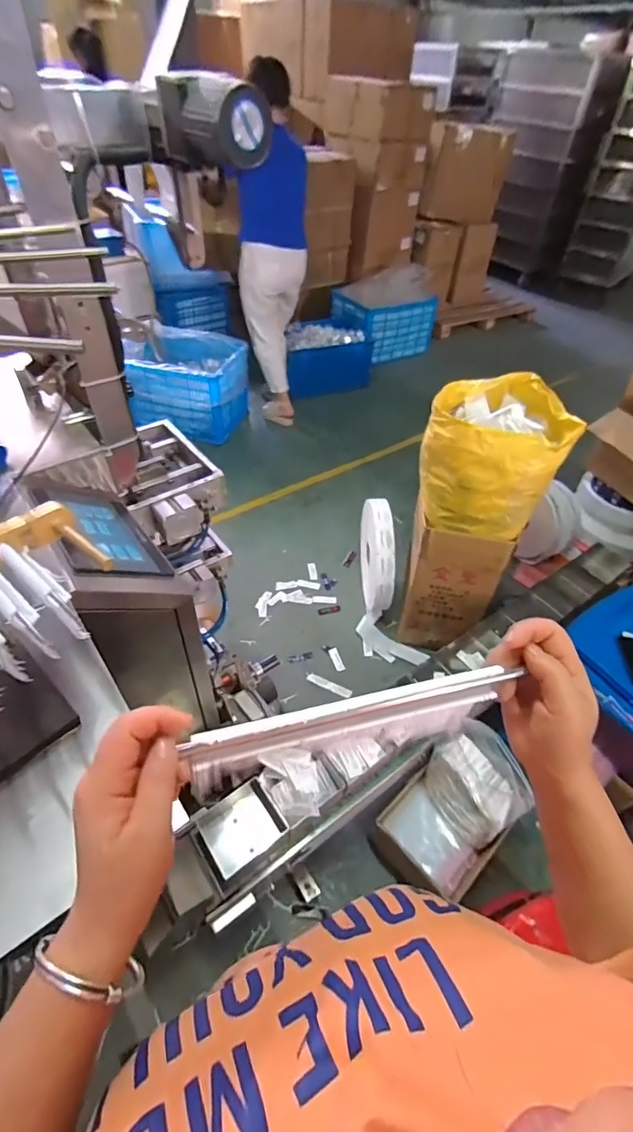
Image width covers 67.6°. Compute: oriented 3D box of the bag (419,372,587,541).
[{"bbox_3d":[0.502,-0.330,1.368,0.372,0.298,0.398,15,48,10],"label":"bag"}]

